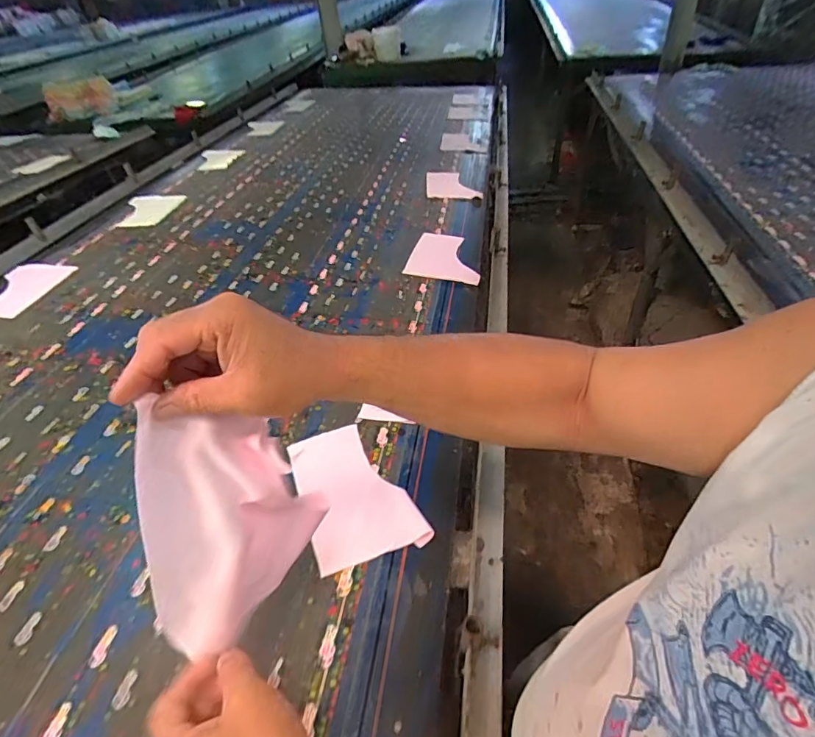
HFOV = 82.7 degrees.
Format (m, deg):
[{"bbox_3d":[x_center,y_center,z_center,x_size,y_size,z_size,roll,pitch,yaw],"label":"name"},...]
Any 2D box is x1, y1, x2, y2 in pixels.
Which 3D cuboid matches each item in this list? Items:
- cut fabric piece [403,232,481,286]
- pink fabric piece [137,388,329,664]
[{"bbox_3d":[0.103,-0.291,1.200,0.183,0.012,0.228,12,42,7],"label":"cut fabric piece"},{"bbox_3d":[-0.148,0.112,0.345,0.021,0.190,0.142,16,52,46],"label":"pink fabric piece"}]

